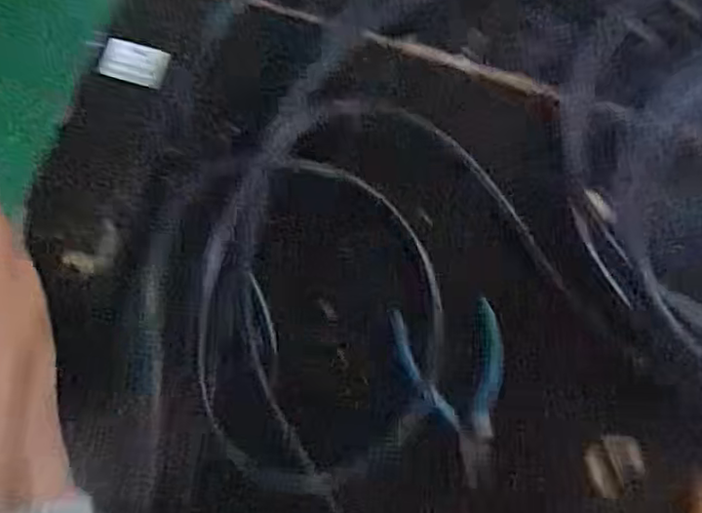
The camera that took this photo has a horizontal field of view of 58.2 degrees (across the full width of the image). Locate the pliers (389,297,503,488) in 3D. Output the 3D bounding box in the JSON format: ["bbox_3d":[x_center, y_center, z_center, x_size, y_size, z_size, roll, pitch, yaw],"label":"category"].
[{"bbox_3d":[0.079,0.088,0.432,0.068,0.011,0.122,-19,80,-4],"label":"pliers"}]

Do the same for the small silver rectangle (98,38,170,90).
[{"bbox_3d":[-0.168,-0.149,0.488,0.051,0.004,0.029,15,92,0],"label":"small silver rectangle"}]

